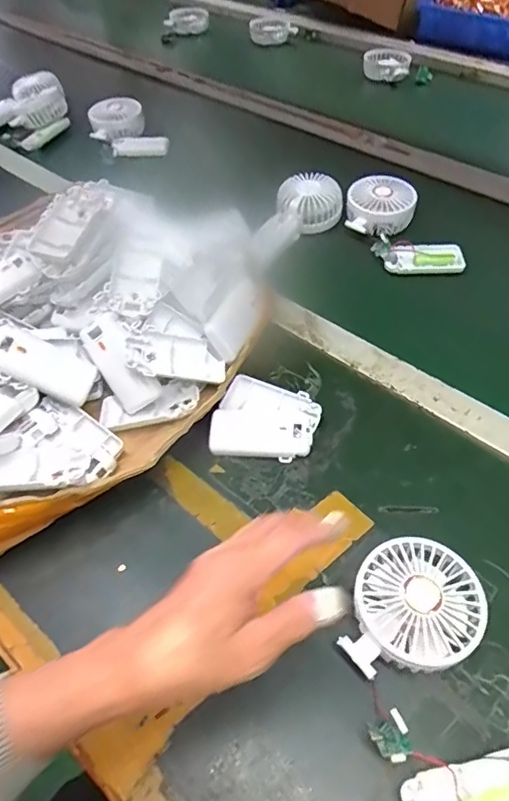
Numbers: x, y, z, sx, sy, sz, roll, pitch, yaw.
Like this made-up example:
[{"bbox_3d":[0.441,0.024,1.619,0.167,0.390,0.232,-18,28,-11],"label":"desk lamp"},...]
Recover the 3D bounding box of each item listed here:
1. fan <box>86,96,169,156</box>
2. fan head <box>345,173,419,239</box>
[{"bbox_3d":[-0.209,-0.453,0.885,0.117,0.063,0.096,-13,52,-6],"label":"fan"},{"bbox_3d":[0.166,-0.258,0.706,0.090,0.029,0.084,-4,72,10],"label":"fan head"}]

